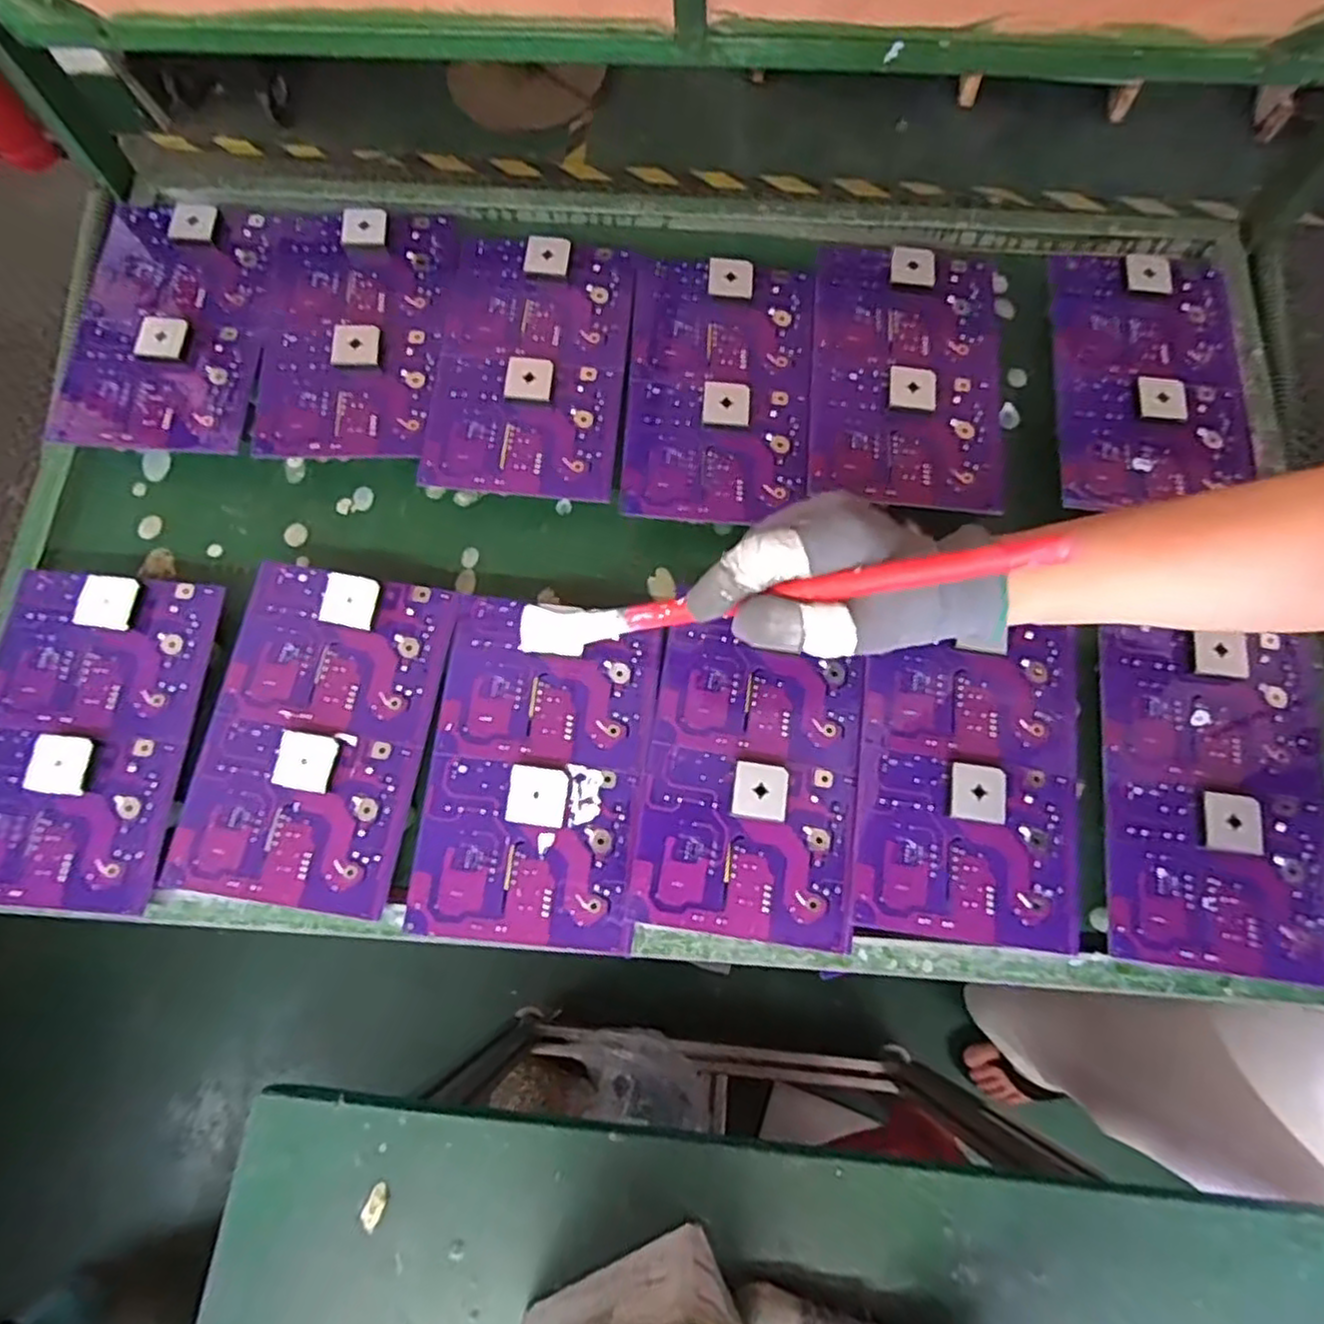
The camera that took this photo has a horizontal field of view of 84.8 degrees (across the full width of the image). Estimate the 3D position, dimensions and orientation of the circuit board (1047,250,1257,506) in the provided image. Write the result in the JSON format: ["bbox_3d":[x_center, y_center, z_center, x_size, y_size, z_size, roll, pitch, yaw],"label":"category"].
[{"bbox_3d":[0.332,-0.199,0.485,0.123,0.015,0.194,4,76,2],"label":"circuit board"}]

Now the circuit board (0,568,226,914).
[{"bbox_3d":[-0.351,0.040,0.428,0.122,0.009,0.192,5,76,2],"label":"circuit board"}]

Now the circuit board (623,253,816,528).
[{"bbox_3d":[0.037,-0.187,0.483,0.120,0.011,0.193,3,76,2],"label":"circuit board"}]

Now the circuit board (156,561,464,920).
[{"bbox_3d":[-0.205,0.041,0.431,0.125,0.015,0.195,9,76,3],"label":"circuit board"}]

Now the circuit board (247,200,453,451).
[{"bbox_3d":[-0.216,-0.242,0.505,0.123,0.015,0.215,-3,76,0],"label":"circuit board"}]

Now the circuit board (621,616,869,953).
[{"bbox_3d":[0.052,0.068,0.415,0.122,0.009,0.167,9,76,3],"label":"circuit board"}]

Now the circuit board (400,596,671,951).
[{"bbox_3d":[-0.072,0.062,0.422,0.124,0.011,0.191,6,76,3],"label":"circuit board"}]

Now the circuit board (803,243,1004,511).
[{"bbox_3d":[0.167,-0.197,0.485,0.128,0.012,0.196,7,76,3],"label":"circuit board"}]

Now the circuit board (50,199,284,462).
[{"bbox_3d":[-0.345,-0.241,0.509,0.129,0.016,0.199,3,76,2],"label":"circuit board"}]

